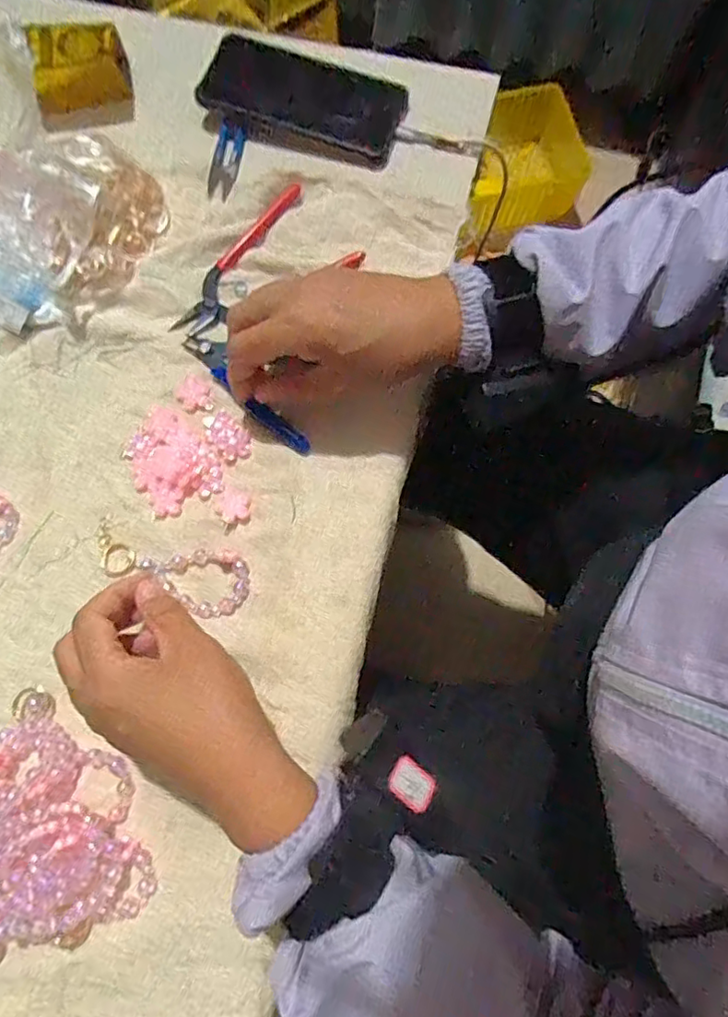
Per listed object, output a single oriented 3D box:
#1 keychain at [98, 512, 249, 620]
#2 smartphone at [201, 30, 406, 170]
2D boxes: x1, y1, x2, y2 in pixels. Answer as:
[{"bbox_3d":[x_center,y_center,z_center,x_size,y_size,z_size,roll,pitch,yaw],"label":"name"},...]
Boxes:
[{"bbox_3d":[-0.130,0.038,0.381,0.111,0.005,0.044,18,77,7],"label":"keychain"},{"bbox_3d":[-0.049,-0.332,0.458,0.154,0.018,0.082,16,77,4],"label":"smartphone"}]

